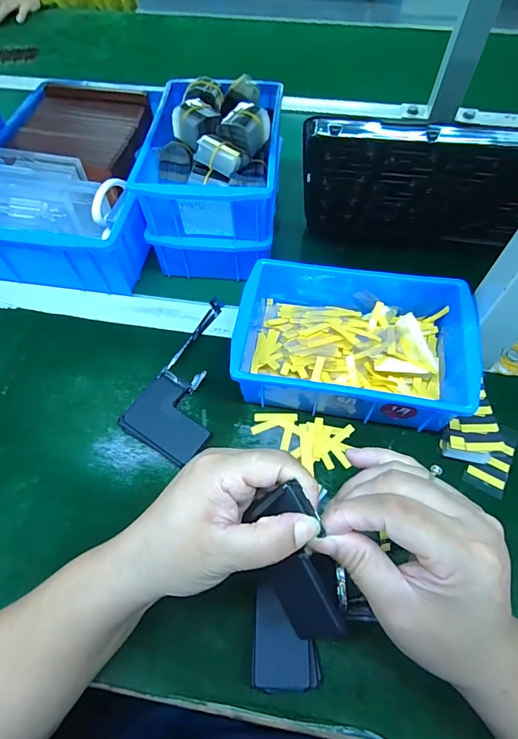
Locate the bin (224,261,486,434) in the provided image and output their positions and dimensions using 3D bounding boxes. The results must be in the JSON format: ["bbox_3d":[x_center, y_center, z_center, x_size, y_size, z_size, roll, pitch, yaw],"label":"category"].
[{"bbox_3d":[0.085,-0.036,0.369,0.202,0.053,0.152,9,60,6],"label":"bin"}]

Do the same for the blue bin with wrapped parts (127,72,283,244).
[{"bbox_3d":[-0.045,-0.228,0.420,0.133,0.072,0.187,4,60,3],"label":"blue bin with wrapped parts"}]

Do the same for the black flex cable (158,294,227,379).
[{"bbox_3d":[-0.067,-0.036,0.410,0.015,0.015,0.116,23,60,10],"label":"black flex cable"}]

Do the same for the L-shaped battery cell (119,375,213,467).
[{"bbox_3d":[-0.079,0.047,0.366,0.080,0.019,0.060,29,64,16],"label":"L-shaped battery cell"}]

